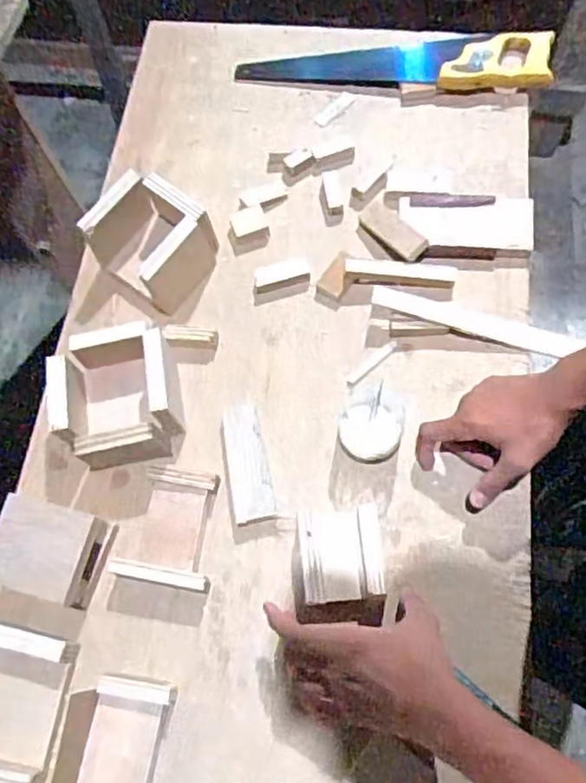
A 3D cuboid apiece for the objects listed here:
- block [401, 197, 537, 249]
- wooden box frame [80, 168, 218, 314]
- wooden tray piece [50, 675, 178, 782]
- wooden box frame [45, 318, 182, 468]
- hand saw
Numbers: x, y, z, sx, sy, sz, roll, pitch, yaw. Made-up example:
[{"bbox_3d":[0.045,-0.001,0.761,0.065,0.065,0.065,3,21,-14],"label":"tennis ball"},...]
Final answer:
[{"bbox_3d":[0.201,-0.191,0.714,0.150,0.020,0.064,-2,69,4],"label":"block"},{"bbox_3d":[-0.162,-0.175,0.696,0.124,0.076,0.106,37,76,16],"label":"wooden box frame"},{"bbox_3d":[-0.159,0.315,0.538,0.086,0.034,0.118,7,70,7],"label":"wooden tray piece"},{"bbox_3d":[-0.182,0.000,0.633,0.120,0.065,0.132,-12,69,0],"label":"wooden box frame"},{"bbox_3d":[0.133,-0.440,0.810,0.399,0.034,0.086,5,70,6],"label":"hand saw"}]

